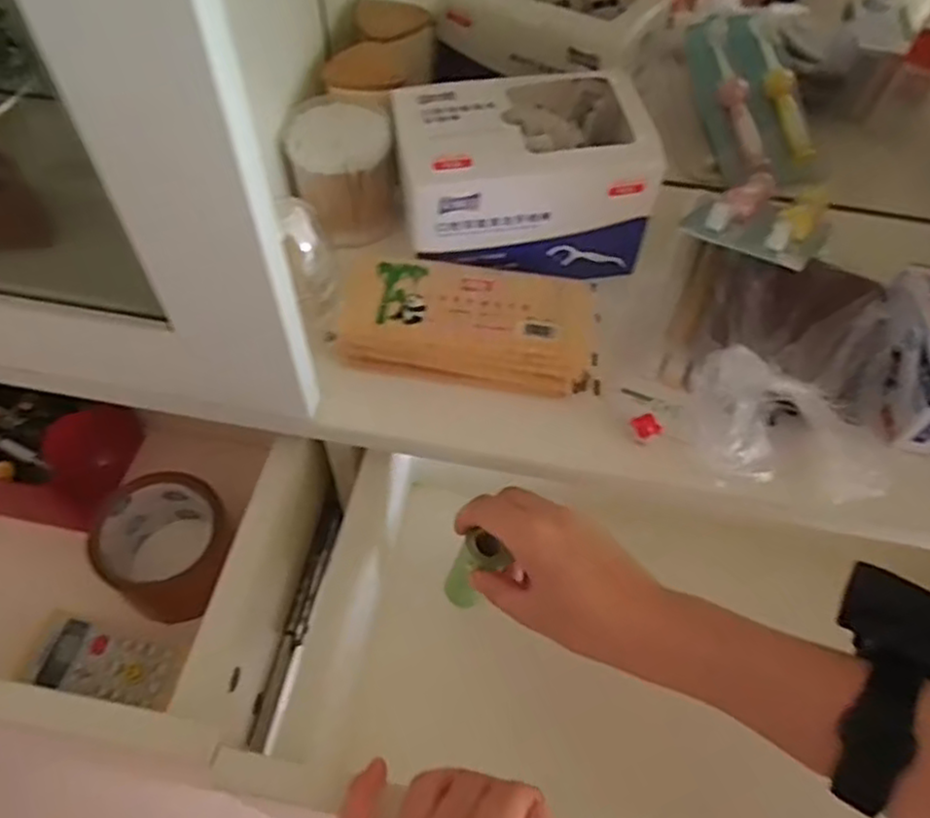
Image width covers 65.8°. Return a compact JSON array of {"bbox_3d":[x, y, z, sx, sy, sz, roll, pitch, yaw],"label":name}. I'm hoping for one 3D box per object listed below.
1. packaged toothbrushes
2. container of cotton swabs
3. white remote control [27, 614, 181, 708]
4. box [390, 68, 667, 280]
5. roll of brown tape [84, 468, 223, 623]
[{"bbox_3d":[0.233,-0.254,0.594,0.076,0.028,0.153,-16,77,-1],"label":"packaged toothbrushes"},{"bbox_3d":[-0.087,-0.171,0.508,0.069,0.072,0.083,-11,57,-10],"label":"container of cotton swabs"},{"bbox_3d":[-0.236,0.168,0.478,0.093,0.011,0.044,10,56,4],"label":"white remote control"},{"bbox_3d":[0.036,-0.163,0.488,0.158,0.093,0.122,-7,57,-7],"label":"box"},{"bbox_3d":[-0.219,0.100,0.530,0.095,0.062,0.087,1,56,-2],"label":"roll of brown tape"}]

